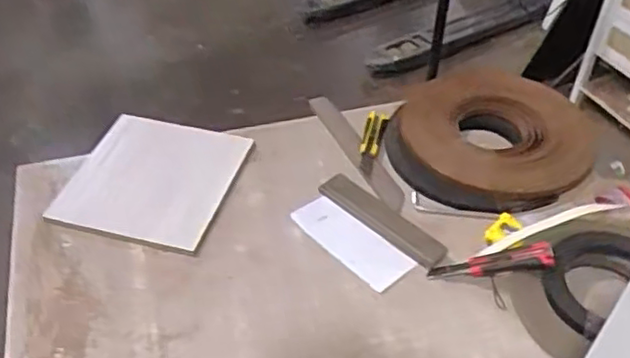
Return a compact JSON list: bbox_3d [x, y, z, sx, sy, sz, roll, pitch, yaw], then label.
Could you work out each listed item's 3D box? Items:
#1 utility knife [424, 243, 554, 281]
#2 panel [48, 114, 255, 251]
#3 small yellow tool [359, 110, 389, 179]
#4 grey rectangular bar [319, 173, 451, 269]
[{"bbox_3d":[0.259,0.126,0.986,0.179,0.025,0.035,-13,40,21],"label":"utility knife"},{"bbox_3d":[-0.274,-0.003,1.133,0.245,0.013,0.270,15,50,10],"label":"panel"},{"bbox_3d":[0.105,-0.071,1.214,0.037,0.030,0.174,9,44,9],"label":"small yellow tool"},{"bbox_3d":[0.110,0.065,1.085,0.235,0.012,0.058,34,53,30],"label":"grey rectangular bar"}]

